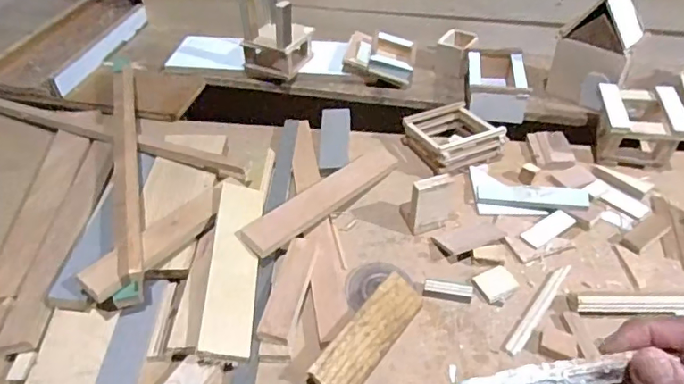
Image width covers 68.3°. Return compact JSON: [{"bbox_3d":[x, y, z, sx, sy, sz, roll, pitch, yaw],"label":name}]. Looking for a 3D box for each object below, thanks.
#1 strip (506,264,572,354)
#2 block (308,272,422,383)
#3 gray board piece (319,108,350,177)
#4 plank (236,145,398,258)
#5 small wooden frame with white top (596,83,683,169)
[{"bbox_3d":[0.238,0.137,0.607,0.015,0.004,0.153,29,52,30],"label":"strip"},{"bbox_3d":[0.032,0.160,0.567,0.045,0.028,0.165,27,51,28],"label":"block"},{"bbox_3d":[-0.012,-0.085,0.831,0.048,0.012,0.161,-1,44,3],"label":"gray board piece"},{"bbox_3d":[-0.017,0.002,0.708,0.051,0.017,0.288,42,49,19],"label":"plank"},{"bbox_3d":[0.453,-0.105,0.779,0.110,0.081,0.129,6,44,10],"label":"small wooden frame with white top"}]

